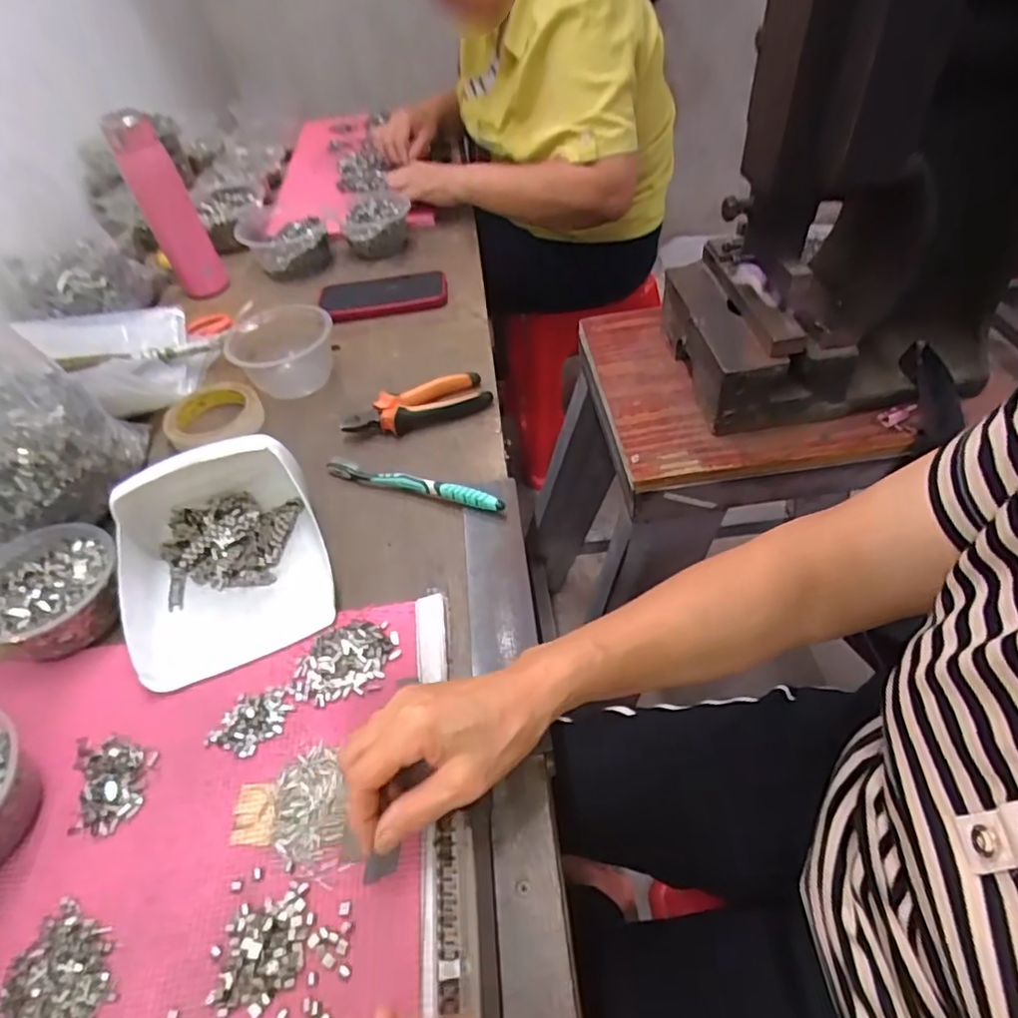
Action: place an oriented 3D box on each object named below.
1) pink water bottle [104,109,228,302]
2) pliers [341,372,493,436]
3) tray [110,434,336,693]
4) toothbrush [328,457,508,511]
[{"bbox_3d":[-0.445,-0.390,0.810,0.064,0.214,0.050,-29,51,-17],"label":"pink water bottle"},{"bbox_3d":[-0.094,-0.106,0.634,0.145,0.024,0.051,-20,50,-11],"label":"pliers"},{"bbox_3d":[-0.232,0.028,0.486,0.147,0.080,0.176,-20,50,-12],"label":"tray"},{"bbox_3d":[-0.089,-0.025,0.562,0.183,0.020,0.016,15,52,18],"label":"toothbrush"}]

